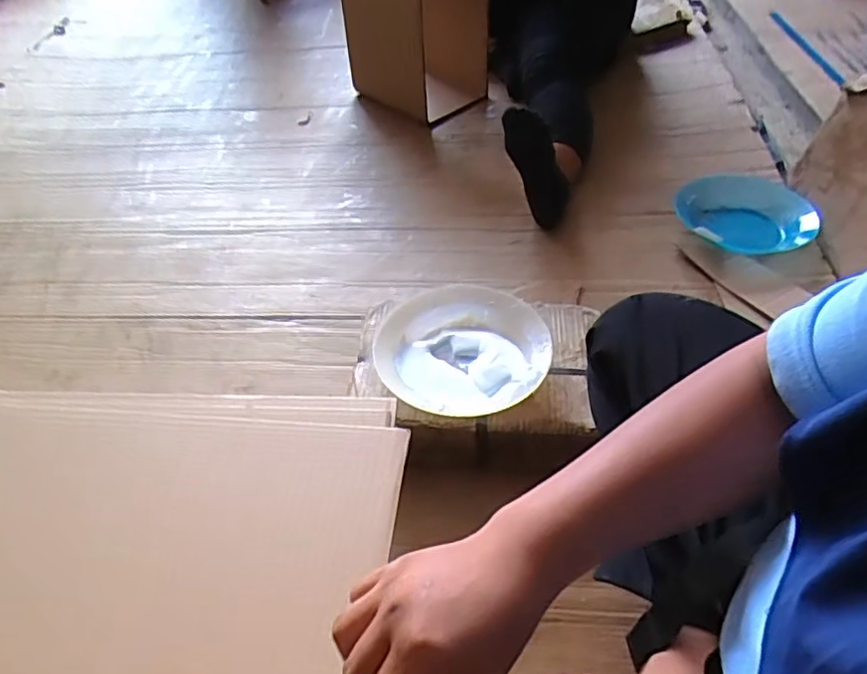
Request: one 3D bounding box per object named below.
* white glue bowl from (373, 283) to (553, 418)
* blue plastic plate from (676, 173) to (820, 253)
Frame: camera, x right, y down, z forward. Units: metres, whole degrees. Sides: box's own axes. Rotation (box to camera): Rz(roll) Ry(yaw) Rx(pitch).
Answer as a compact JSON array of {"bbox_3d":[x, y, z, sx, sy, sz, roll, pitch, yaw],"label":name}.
[{"bbox_3d":[0.036,0.016,0.783,0.212,0.043,0.203,-3,46,3],"label":"white glue bowl"},{"bbox_3d":[0.542,-0.215,1.043,0.207,0.051,0.218,-6,45,6],"label":"blue plastic plate"}]

